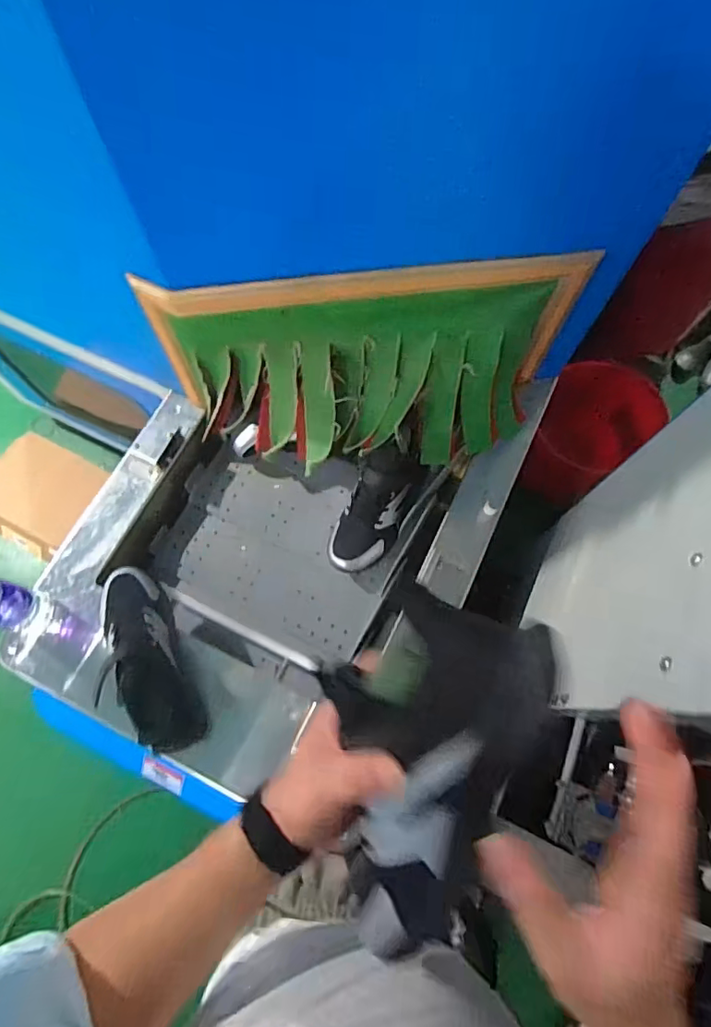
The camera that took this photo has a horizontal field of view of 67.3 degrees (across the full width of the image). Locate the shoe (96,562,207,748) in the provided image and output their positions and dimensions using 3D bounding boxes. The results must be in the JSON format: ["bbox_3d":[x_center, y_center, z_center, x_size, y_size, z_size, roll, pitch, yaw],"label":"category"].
[{"bbox_3d":[-0.289,0.191,0.719,0.093,0.117,0.266,-24,73,-8],"label":"shoe"}]

